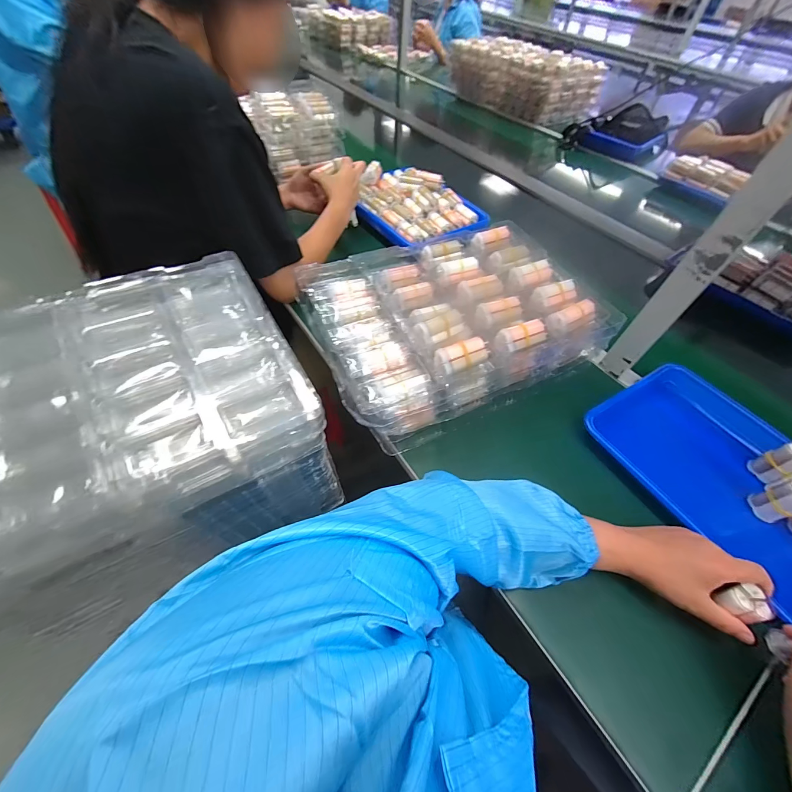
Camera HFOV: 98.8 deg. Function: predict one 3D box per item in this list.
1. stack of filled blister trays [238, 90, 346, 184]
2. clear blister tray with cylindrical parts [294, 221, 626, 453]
[{"bbox_3d":[-0.263,-0.702,0.901,0.233,0.131,0.137,-9,56,-11],"label":"stack of filled blister trays"},{"bbox_3d":[0.086,-0.123,0.556,0.424,0.142,0.287,-21,59,-18],"label":"clear blister tray with cylindrical parts"}]

